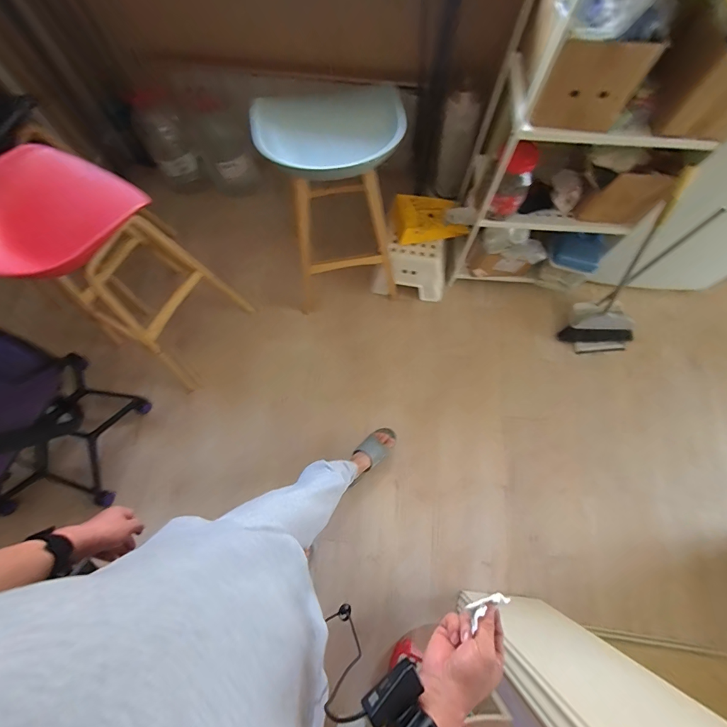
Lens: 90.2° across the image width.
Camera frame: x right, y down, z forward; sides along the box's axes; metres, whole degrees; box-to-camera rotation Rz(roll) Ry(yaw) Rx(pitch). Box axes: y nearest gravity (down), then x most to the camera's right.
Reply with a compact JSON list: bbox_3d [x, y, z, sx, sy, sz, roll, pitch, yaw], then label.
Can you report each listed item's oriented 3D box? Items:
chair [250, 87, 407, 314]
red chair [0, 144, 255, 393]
[{"bbox_3d":[-0.130,-0.582,1.426,0.432,0.858,0.443,-21,73,-7],"label":"chair"},{"bbox_3d":[-0.857,-0.328,1.387,0.456,0.886,0.463,35,75,11],"label":"red chair"}]

